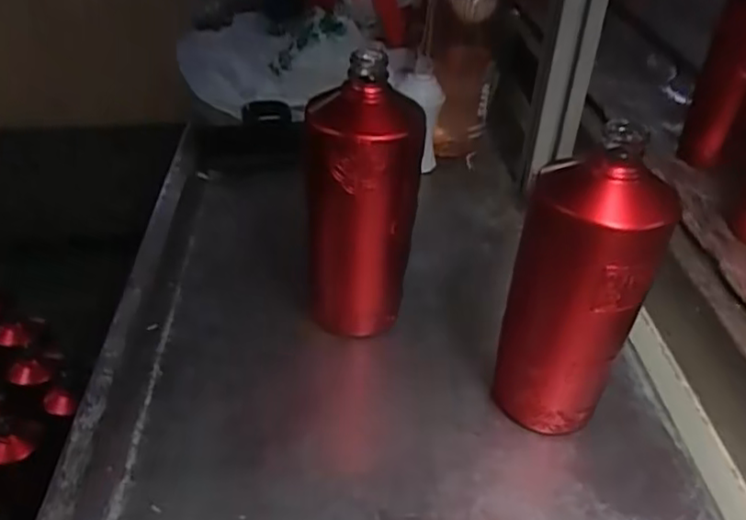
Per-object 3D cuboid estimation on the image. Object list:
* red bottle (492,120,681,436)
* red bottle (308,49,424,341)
[{"bbox_3d":[0.133,0.024,0.434,0.084,0.191,0.090,6,46,7],"label":"red bottle"},{"bbox_3d":[-0.009,-0.036,0.496,0.090,0.201,0.084,1,46,2],"label":"red bottle"}]

